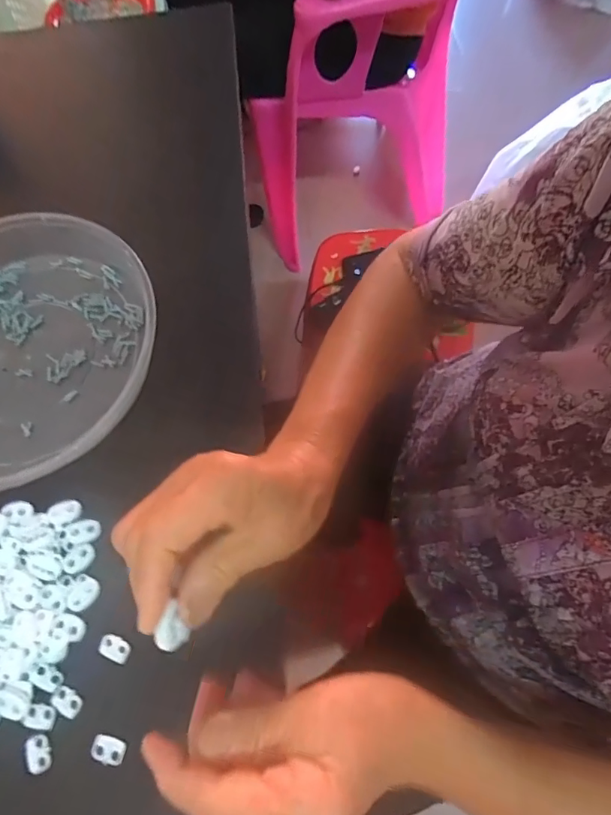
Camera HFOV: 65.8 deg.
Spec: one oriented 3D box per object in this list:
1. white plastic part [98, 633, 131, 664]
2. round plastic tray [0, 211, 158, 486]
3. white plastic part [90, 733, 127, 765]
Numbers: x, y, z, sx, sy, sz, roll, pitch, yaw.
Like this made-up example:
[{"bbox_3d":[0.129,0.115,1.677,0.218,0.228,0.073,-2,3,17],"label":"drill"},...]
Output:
[{"bbox_3d":[-0.123,0.154,0.303,0.021,0.004,0.013,20,70,11],"label":"white plastic part"},{"bbox_3d":[-0.248,-0.058,0.386,0.234,0.045,0.224,-1,67,3],"label":"round plastic tray"},{"bbox_3d":[-0.119,0.206,0.284,0.021,0.004,0.013,10,68,7],"label":"white plastic part"}]

